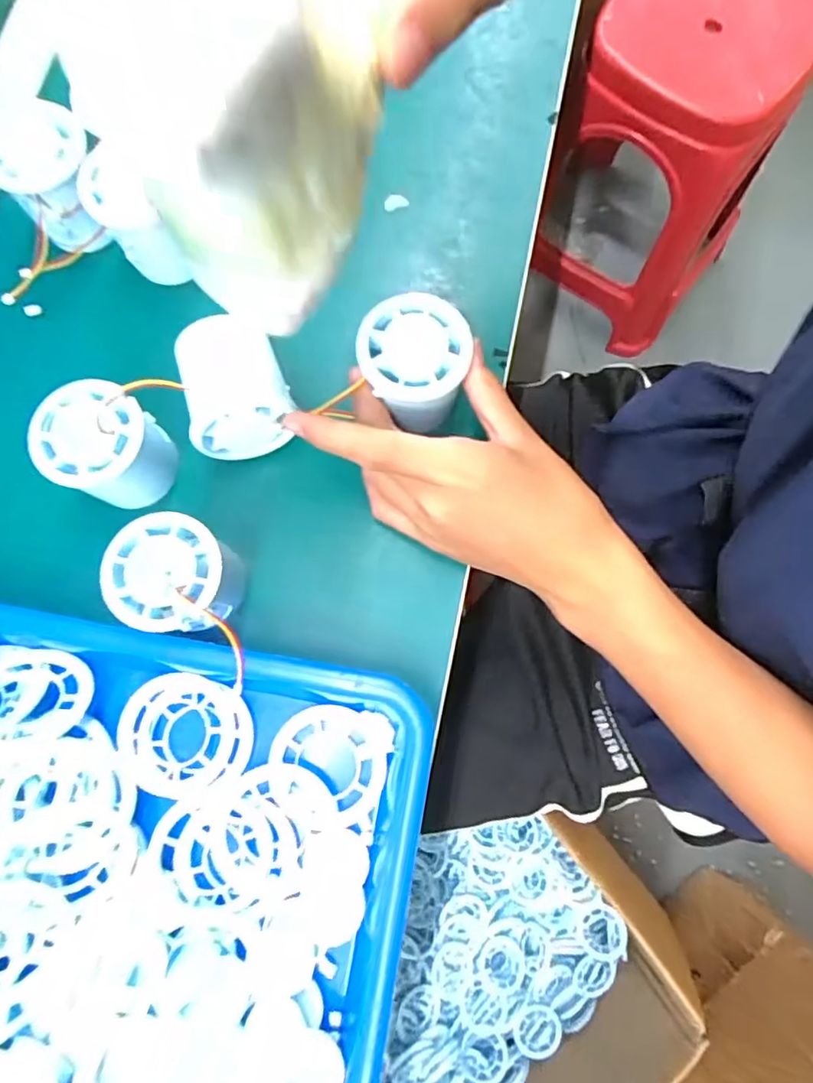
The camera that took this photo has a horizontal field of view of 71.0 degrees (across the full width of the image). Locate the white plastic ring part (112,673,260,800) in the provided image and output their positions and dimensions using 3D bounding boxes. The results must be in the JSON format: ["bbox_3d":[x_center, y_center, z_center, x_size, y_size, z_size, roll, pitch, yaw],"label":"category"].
[{"bbox_3d":[-0.112,0.098,0.289,0.065,0.006,0.057,13,76,-2],"label":"white plastic ring part"}]

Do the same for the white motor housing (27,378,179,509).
[{"bbox_3d":[-0.158,-0.050,0.304,0.055,0.046,0.054,0,78,1],"label":"white motor housing"}]

